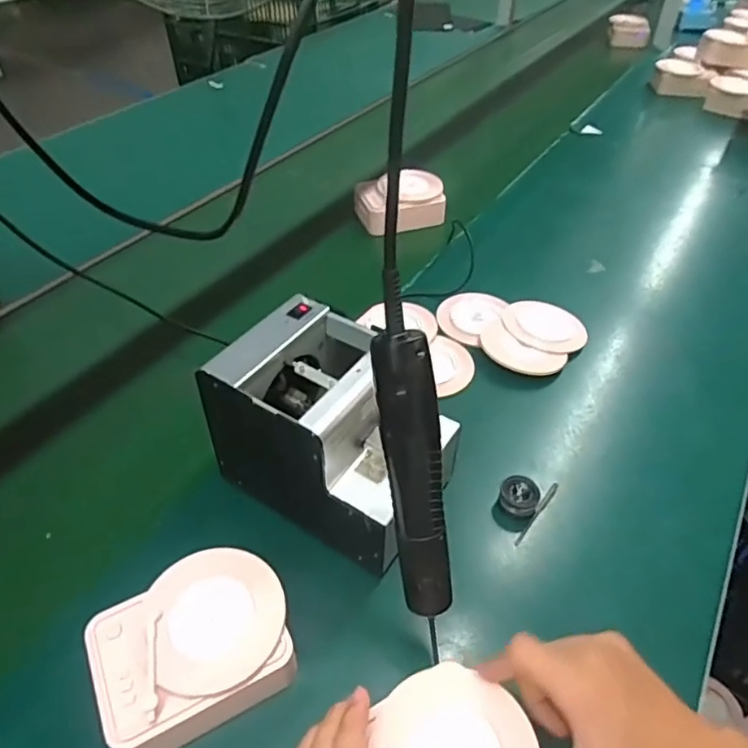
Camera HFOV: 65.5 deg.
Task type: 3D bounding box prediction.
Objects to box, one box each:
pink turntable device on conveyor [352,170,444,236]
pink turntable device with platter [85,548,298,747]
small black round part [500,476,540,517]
[{"bbox_3d":[0.045,-0.268,0.903,0.136,0.055,0.100,-20,48,-19],"label":"pink turntable device on conveyor"},{"bbox_3d":[-0.127,0.195,0.416,0.129,0.040,0.112,-20,48,-20],"label":"pink turntable device with platter"},{"bbox_3d":[0.134,0.111,0.534,0.034,0.021,0.029,22,48,20],"label":"small black round part"}]

